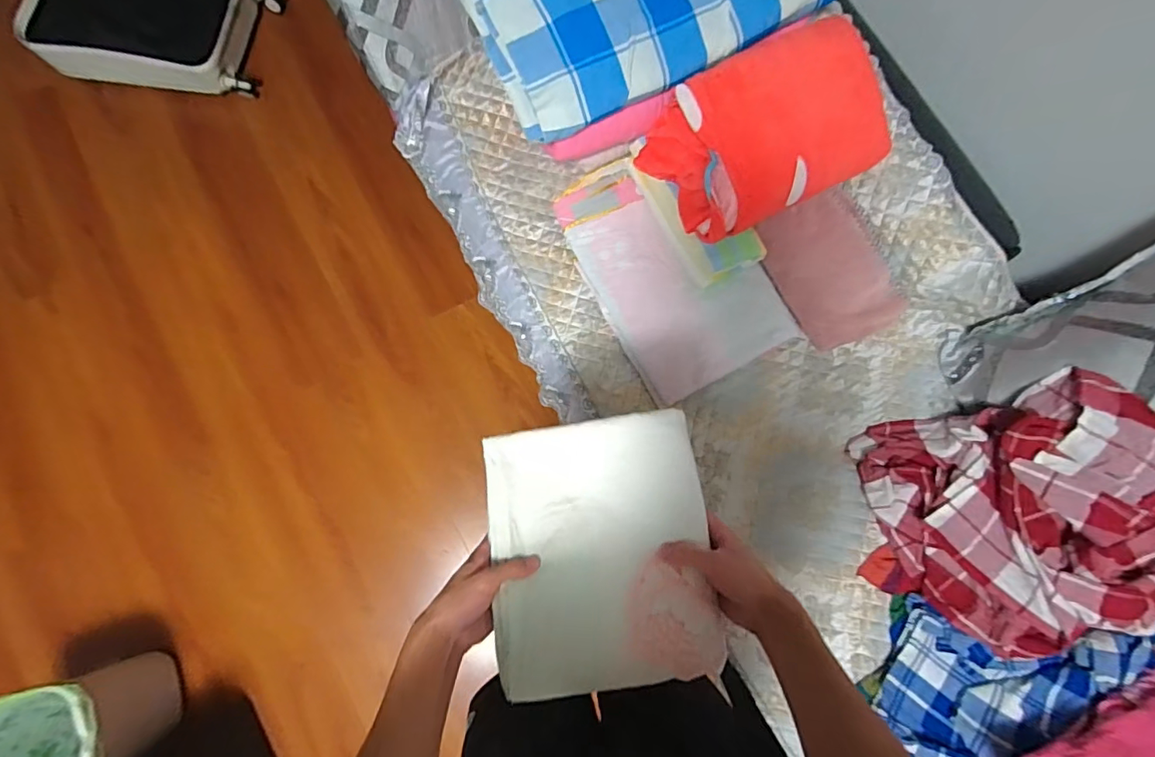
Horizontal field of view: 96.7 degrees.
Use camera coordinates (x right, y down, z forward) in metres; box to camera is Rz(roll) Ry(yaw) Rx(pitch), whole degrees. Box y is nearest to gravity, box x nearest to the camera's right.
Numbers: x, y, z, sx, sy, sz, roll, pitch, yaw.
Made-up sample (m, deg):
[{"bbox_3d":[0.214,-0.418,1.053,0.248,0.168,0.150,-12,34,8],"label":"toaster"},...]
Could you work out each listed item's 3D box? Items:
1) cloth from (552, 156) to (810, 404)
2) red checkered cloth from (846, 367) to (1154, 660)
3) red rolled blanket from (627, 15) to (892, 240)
[{"bbox_3d":[0.186,-0.226,1.035,0.315,0.034,0.491,-28,85,2],"label":"cloth"},{"bbox_3d":[0.732,0.227,0.850,0.117,0.401,0.397,12,61,-43],"label":"red checkered cloth"},{"bbox_3d":[0.347,-0.431,0.893,0.395,0.179,0.244,-26,81,-6],"label":"red rolled blanket"}]

